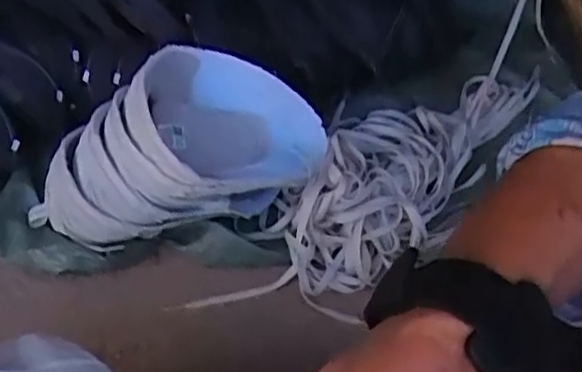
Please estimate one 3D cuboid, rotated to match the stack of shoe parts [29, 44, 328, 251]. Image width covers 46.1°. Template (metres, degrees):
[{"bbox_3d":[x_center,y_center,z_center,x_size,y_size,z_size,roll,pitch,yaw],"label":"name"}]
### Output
[{"bbox_3d":[-0.108,-0.027,0.677,0.293,0.155,0.122,-6,50,-9],"label":"stack of shoe parts"}]

